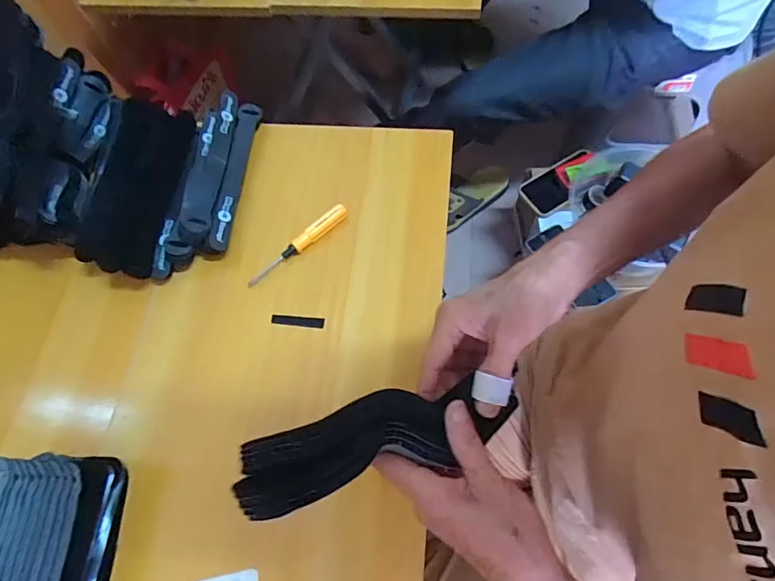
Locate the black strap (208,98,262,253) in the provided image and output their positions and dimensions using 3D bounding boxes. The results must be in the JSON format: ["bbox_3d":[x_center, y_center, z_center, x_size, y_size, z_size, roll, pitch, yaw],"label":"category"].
[{"bbox_3d":[-0.174,-0.131,0.503,0.027,0.030,0.191,4,67,5],"label":"black strap"}]

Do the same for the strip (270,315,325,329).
[{"bbox_3d":[-0.089,0.030,0.443,0.053,0.004,0.010,4,67,5],"label":"strip"}]

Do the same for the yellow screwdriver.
[{"bbox_3d":[-0.093,-0.048,0.467,0.125,0.016,0.014,-39,70,-13],"label":"yellow screwdriver"}]

